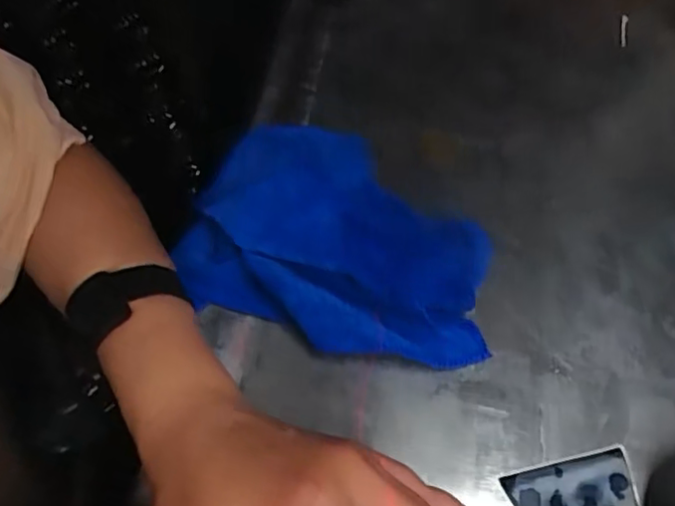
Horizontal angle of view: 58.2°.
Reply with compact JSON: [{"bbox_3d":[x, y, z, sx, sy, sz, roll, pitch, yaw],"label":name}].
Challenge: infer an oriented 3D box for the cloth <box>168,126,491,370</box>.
[{"bbox_3d":[0.007,-0.014,0.422,0.204,0.055,0.158,18,60,12],"label":"cloth"}]

